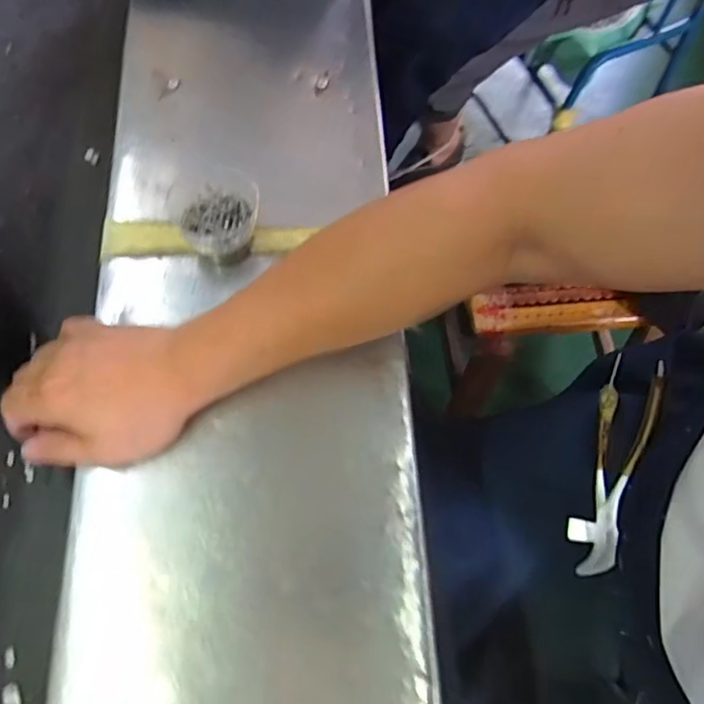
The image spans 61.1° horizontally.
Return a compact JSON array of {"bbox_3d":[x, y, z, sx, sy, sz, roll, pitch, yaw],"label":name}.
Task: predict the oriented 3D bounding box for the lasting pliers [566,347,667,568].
[{"bbox_3d":[0.233,0.101,0.531,0.043,0.027,0.193,16,86,4],"label":"lasting pliers"}]

